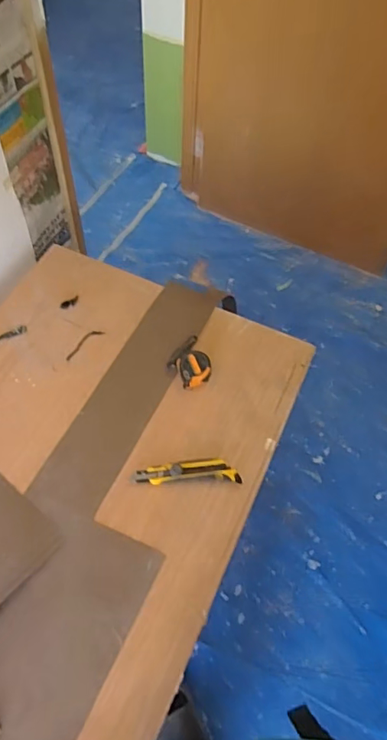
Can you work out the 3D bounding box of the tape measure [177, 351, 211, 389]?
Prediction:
[{"bbox_3d":[0.002,-0.001,0.910,0.062,0.037,0.062,2,58,-2],"label":"tape measure"}]

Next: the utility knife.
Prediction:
[{"bbox_3d":[-0.011,0.165,0.822,0.175,0.015,0.042,0,58,-3],"label":"utility knife"}]

